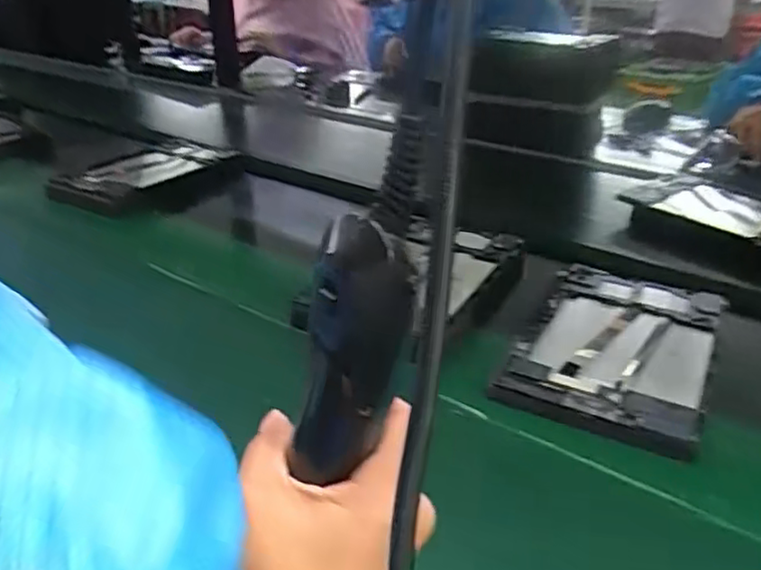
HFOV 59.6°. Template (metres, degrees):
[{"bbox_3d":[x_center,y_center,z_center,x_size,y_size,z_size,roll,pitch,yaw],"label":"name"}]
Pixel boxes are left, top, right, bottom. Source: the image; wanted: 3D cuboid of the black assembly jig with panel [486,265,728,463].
[{"bbox_3d":[0.210,0.049,0.584,0.147,0.015,0.243,14,30,25],"label":"black assembly jig with panel"}]

